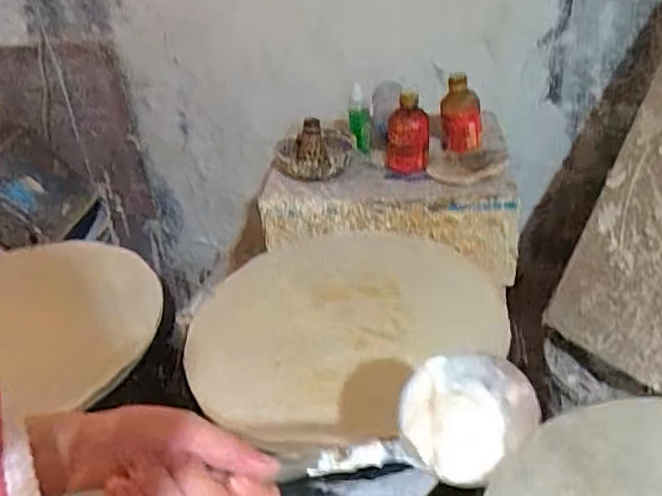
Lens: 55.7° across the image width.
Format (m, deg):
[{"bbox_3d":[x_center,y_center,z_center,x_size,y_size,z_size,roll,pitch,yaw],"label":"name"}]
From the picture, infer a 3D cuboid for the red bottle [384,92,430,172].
[{"bbox_3d":[0.127,-0.181,1.041,0.073,0.132,0.086,-3,36,7],"label":"red bottle"}]

